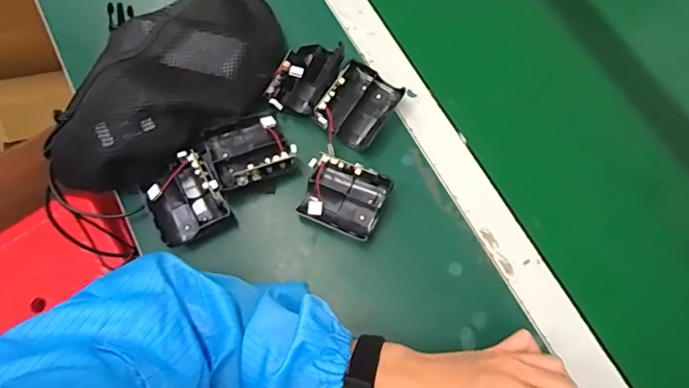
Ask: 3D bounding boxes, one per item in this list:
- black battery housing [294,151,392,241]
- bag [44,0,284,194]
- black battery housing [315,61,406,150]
[{"bbox_3d":[-0.001,0.004,0.487,0.077,0.038,0.065,24,75,9],"label":"black battery housing"},{"bbox_3d":[-0.176,-0.239,0.548,0.213,0.074,0.482,0,73,2],"label":"bag"},{"bbox_3d":[0.016,-0.090,0.513,0.062,0.042,0.080,28,76,10],"label":"black battery housing"}]

